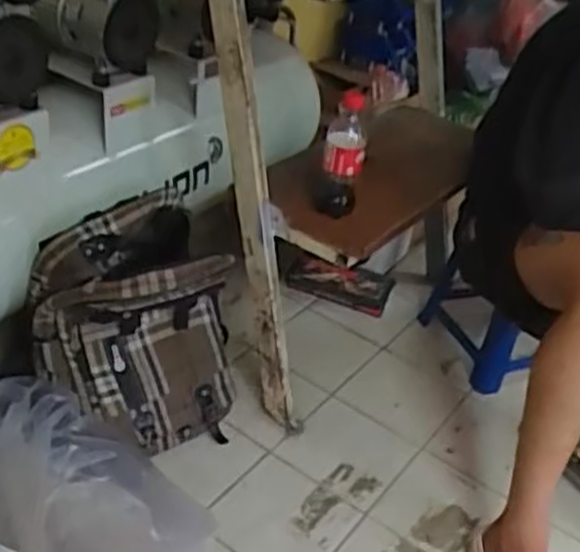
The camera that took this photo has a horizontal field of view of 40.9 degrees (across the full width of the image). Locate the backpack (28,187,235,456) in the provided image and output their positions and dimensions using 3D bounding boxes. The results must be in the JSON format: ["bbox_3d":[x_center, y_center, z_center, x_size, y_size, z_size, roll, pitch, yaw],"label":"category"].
[{"bbox_3d":[-0.236,0.080,1.212,0.311,0.344,0.215,1,35,-12],"label":"backpack"}]

